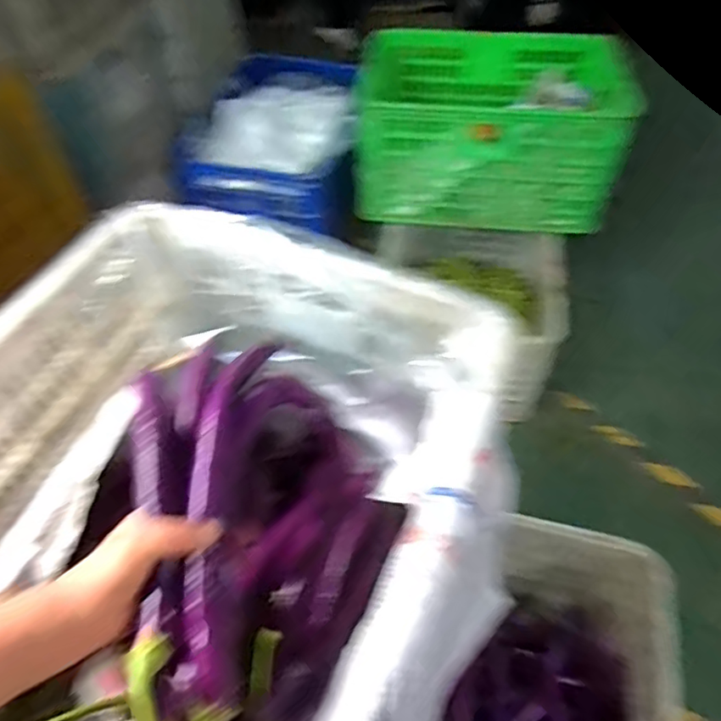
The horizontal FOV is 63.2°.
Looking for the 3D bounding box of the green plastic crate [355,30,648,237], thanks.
[{"bbox_3d":[0.323,-0.616,1.559,0.623,0.302,0.436,4,51,4],"label":"green plastic crate"}]

